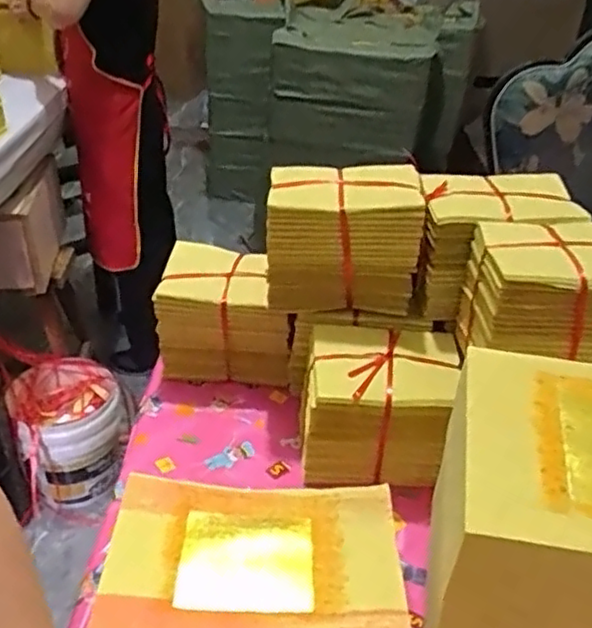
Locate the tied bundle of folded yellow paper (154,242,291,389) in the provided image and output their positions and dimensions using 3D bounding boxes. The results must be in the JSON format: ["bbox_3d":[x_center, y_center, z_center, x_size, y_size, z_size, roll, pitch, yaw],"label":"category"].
[{"bbox_3d":[-0.088,0.006,0.879,0.163,0.149,0.120,5,35,4],"label":"tied bundle of folded yellow paper"}]

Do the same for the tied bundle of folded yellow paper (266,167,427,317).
[{"bbox_3d":[0.053,-0.086,0.778,0.168,0.138,0.119,3,35,1],"label":"tied bundle of folded yellow paper"}]

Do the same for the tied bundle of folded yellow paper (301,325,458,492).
[{"bbox_3d":[0.094,0.102,0.747,0.158,0.128,0.124,5,35,4],"label":"tied bundle of folded yellow paper"}]

